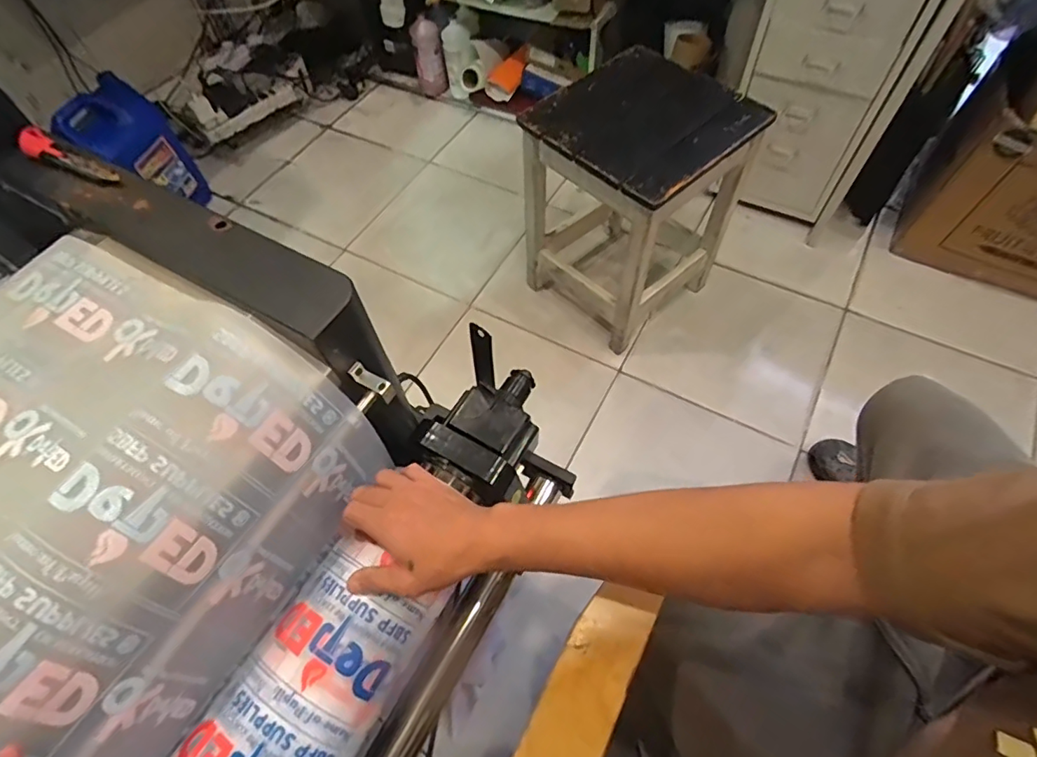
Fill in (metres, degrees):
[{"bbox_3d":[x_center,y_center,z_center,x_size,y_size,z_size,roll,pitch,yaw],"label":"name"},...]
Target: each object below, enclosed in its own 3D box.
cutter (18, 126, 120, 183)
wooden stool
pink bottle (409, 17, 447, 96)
[{"bbox_3d":[-0.466,-0.228,0.541,0.138,0.013,0.028,26,64,17],"label":"cutter"},{"bbox_3d":[0.227,-0.352,1.094,0.313,0.462,0.321,-39,65,-18],"label":"wooden stool"},{"bbox_3d":[-0.271,-1.007,1.640,0.094,0.212,0.065,5,50,6],"label":"pink bottle"}]

